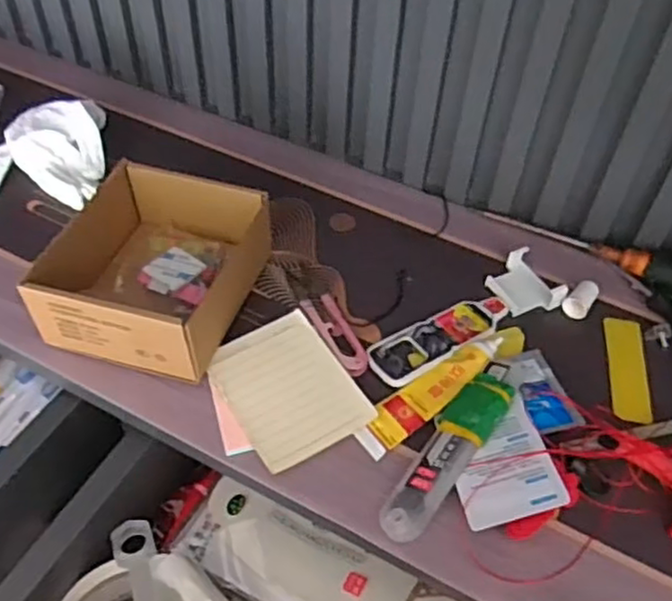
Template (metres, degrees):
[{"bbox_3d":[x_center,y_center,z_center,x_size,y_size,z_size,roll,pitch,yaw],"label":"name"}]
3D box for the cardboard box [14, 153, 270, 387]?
[{"bbox_3d":[-0.119,-0.023,0.458,0.115,0.051,0.136,15,50,10],"label":"cardboard box"}]

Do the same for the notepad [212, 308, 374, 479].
[{"bbox_3d":[-0.032,0.054,0.434,0.074,0.011,0.096,-24,55,-22],"label":"notepad"}]

